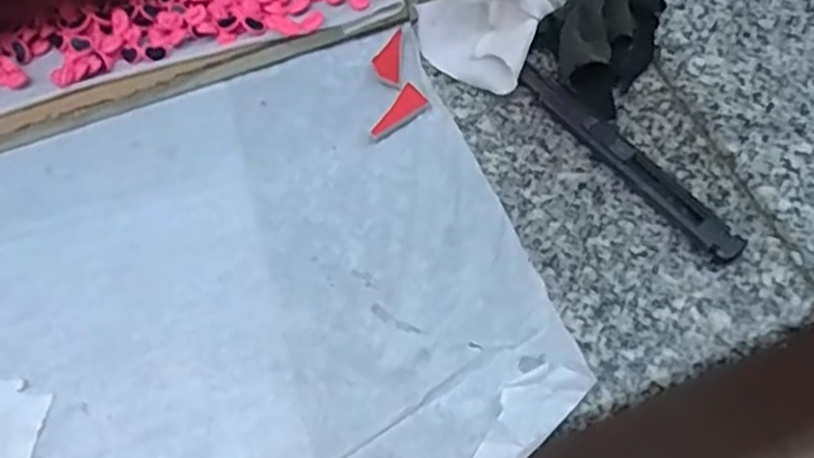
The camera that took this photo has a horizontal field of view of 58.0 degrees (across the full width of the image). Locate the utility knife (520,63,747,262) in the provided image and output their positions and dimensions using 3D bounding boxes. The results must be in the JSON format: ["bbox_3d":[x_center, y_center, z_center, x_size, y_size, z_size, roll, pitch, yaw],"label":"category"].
[{"bbox_3d":[0.102,-0.033,0.347,0.018,0.012,0.131,-37,68,-15],"label":"utility knife"}]

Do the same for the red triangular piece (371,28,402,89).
[{"bbox_3d":[-0.011,-0.090,0.385,0.015,0.004,0.037,1,64,2],"label":"red triangular piece"}]

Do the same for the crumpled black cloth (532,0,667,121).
[{"bbox_3d":[0.101,-0.102,0.375,0.052,0.027,0.090,29,68,15],"label":"crumpled black cloth"}]

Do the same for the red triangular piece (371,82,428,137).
[{"bbox_3d":[-0.005,-0.057,0.367,0.013,0.005,0.033,35,70,17],"label":"red triangular piece"}]

